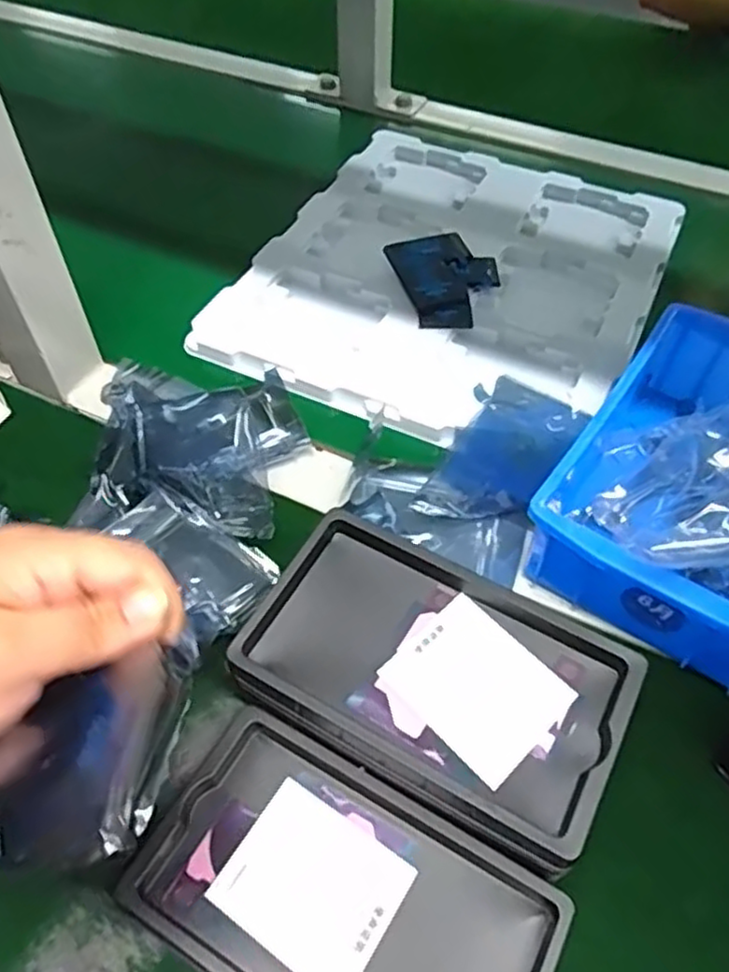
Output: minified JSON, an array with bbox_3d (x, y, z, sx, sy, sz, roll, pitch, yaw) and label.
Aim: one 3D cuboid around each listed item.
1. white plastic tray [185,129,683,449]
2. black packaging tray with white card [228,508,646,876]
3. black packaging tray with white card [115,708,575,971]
[{"bbox_3d":[0.070,-0.161,0.535,0.271,0.031,0.316,22,55,13],"label":"white plastic tray"},{"bbox_3d":[0.031,0.078,0.309,0.155,0.019,0.100,25,55,18],"label":"black packaging tray with white card"},{"bbox_3d":[-0.009,0.165,0.280,0.157,0.013,0.092,25,57,17],"label":"black packaging tray with white card"}]

